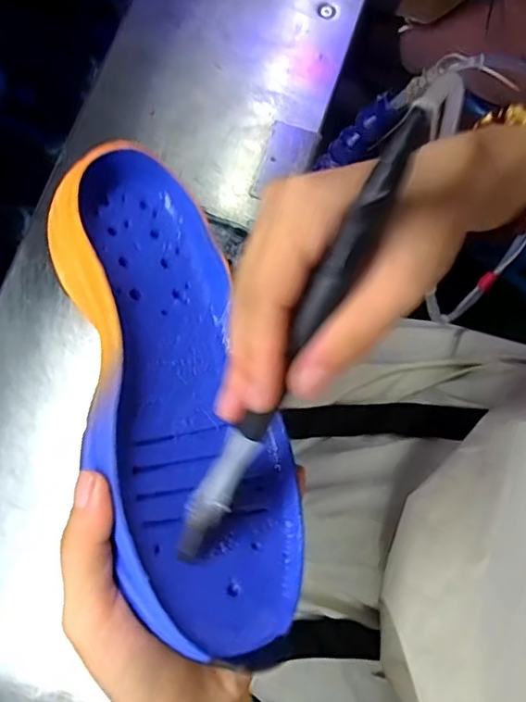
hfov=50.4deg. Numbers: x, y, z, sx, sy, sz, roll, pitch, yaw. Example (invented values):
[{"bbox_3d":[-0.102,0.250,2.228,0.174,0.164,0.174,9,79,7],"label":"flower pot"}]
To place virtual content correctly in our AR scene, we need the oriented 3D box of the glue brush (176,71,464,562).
[{"bbox_3d":[0.012,-0.002,0.197,0.015,0.023,0.189,30,109,8],"label":"glue brush"}]

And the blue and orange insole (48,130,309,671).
[{"bbox_3d":[-0.041,0.013,0.261,0.090,0.045,0.236,-1,61,-34],"label":"blue and orange insole"}]

